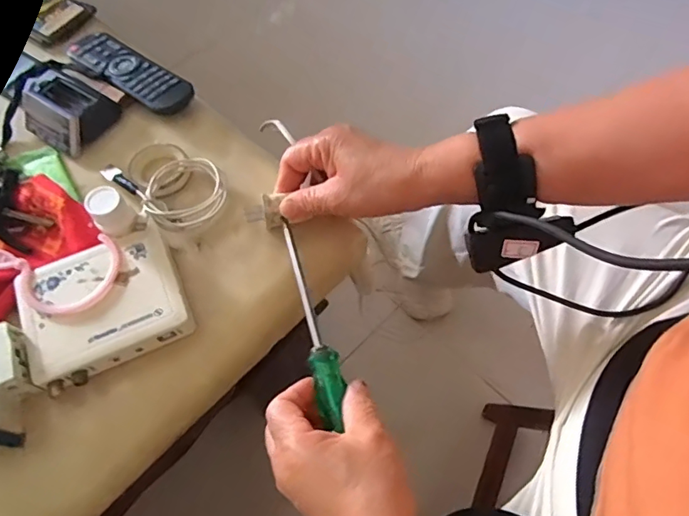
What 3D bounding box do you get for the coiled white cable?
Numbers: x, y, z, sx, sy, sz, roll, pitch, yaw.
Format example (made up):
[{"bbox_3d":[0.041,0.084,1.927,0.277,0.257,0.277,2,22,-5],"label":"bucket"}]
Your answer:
[{"bbox_3d":[-0.146,-0.061,0.417,0.079,0.025,0.102,-32,66,-14],"label":"coiled white cable"}]

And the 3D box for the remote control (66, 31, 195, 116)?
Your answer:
[{"bbox_3d":[-0.208,-0.179,0.480,0.151,0.020,0.043,35,69,18],"label":"remote control"}]

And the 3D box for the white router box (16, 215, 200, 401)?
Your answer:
[{"bbox_3d":[-0.172,0.036,0.368,0.105,0.030,0.092,-23,64,-10],"label":"white router box"}]

